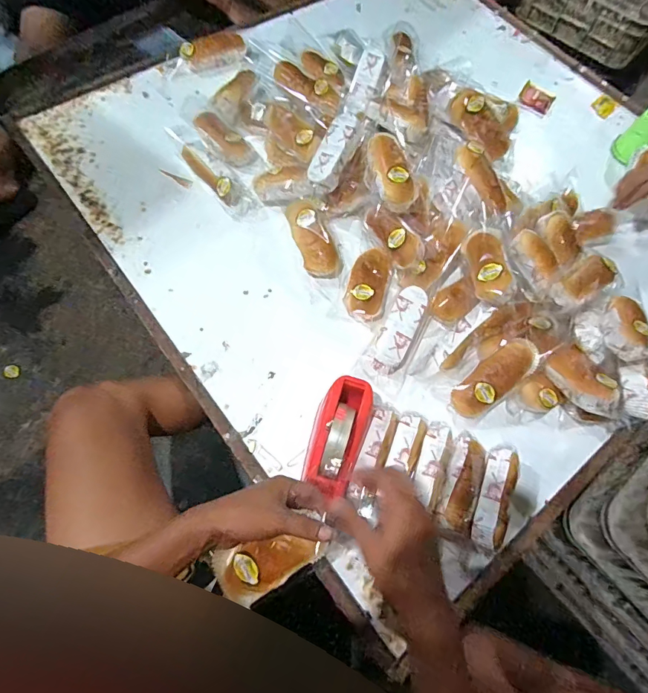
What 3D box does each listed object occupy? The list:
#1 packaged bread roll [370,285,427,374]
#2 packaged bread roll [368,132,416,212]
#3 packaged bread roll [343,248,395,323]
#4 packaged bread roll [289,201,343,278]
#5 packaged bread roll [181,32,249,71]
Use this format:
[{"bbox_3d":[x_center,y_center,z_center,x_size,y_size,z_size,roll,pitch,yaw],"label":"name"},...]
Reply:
[{"bbox_3d":[0.123,-0.026,0.671,0.056,0.040,0.143,24,88,7],"label":"packaged bread roll"},{"bbox_3d":[0.112,-0.293,0.699,0.065,0.051,0.135,-11,67,-8],"label":"packaged bread roll"},{"bbox_3d":[0.078,-0.105,0.722,0.071,0.053,0.121,14,66,3],"label":"packaged bread roll"},{"bbox_3d":[-0.021,-0.188,0.729,0.057,0.038,0.145,-23,88,-13],"label":"packaged bread roll"},{"bbox_3d":[-0.240,-0.643,0.911,0.142,0.035,0.081,-21,69,-12],"label":"packaged bread roll"}]

